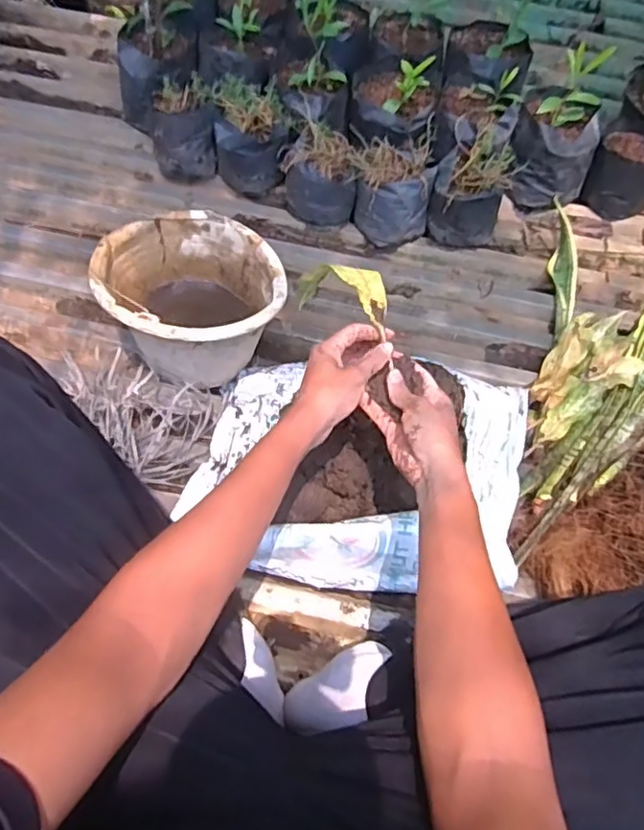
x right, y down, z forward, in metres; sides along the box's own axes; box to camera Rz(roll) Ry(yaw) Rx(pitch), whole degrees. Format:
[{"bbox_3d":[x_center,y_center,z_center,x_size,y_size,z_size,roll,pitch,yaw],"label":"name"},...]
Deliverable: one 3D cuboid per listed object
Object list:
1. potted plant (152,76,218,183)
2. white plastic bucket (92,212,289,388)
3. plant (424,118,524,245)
[{"bbox_3d":[-0.248,-0.504,1.103,0.113,0.151,0.100,-8,65,-9],"label":"potted plant"},{"bbox_3d":[-0.184,-0.162,0.870,0.235,0.171,0.229,2,64,-4],"label":"white plastic bucket"},{"bbox_3d":[0.260,-0.395,1.052,0.122,0.131,0.166,19,64,4],"label":"plant"}]

